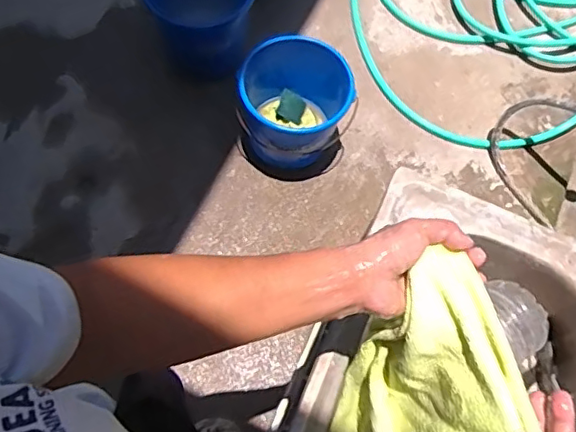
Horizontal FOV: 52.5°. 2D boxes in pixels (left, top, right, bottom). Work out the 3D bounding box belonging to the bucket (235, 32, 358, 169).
[{"bbox_3d":[0.019,-0.272,1.453,0.256,0.234,0.261,1,67,-1],"label":"bucket"}]

